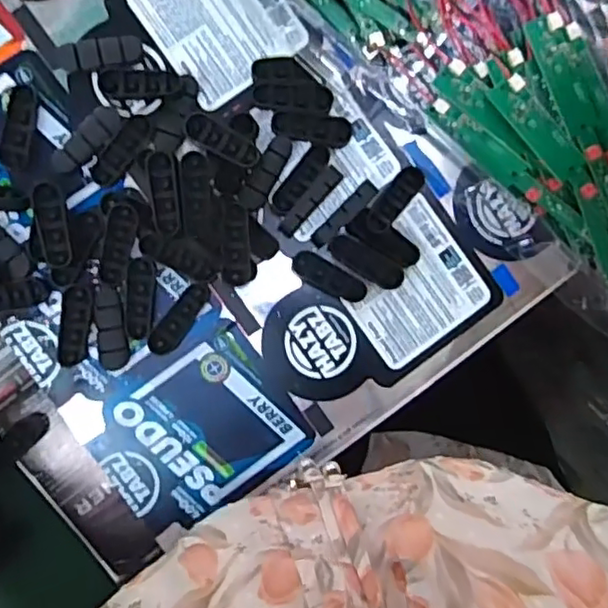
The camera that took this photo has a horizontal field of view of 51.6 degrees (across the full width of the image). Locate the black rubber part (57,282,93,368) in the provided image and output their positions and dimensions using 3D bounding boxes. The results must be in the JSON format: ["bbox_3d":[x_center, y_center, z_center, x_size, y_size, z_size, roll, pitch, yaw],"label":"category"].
[{"bbox_3d":[-0.134,0.012,0.370,0.018,0.006,0.046,4,91,-6],"label":"black rubber part"}]

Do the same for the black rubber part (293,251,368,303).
[{"bbox_3d":[0.015,-0.016,0.378,0.046,0.013,0.015,31,88,-6],"label":"black rubber part"}]

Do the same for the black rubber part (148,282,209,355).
[{"bbox_3d":[-0.073,0.009,0.374,0.015,0.008,0.048,39,87,-6],"label":"black rubber part"}]

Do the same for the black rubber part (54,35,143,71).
[{"bbox_3d":[-0.118,-0.143,0.363,0.048,0.009,0.016,-11,92,-6],"label":"black rubber part"}]

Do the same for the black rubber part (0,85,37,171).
[{"bbox_3d":[-0.163,-0.101,0.360,0.017,0.010,0.048,6,91,-6],"label":"black rubber part"}]

